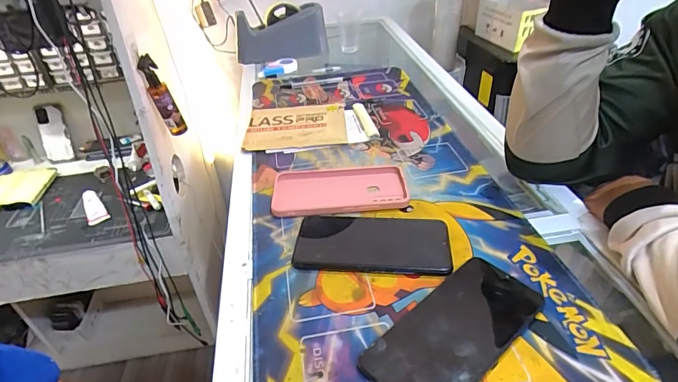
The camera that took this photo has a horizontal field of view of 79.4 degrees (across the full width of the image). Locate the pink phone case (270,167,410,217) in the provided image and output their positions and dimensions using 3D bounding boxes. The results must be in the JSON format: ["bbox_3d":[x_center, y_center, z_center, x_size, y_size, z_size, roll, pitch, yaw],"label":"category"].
[{"bbox_3d":[0.001,-0.002,0.509,0.163,0.008,0.092,-4,36,1],"label":"pink phone case"}]

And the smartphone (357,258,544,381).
[{"bbox_3d":[0.096,0.114,0.338,0.162,0.008,0.075,-29,43,-30],"label":"smartphone"}]

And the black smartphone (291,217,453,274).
[{"bbox_3d":[0.033,0.053,0.426,0.157,0.010,0.076,1,37,7],"label":"black smartphone"}]

